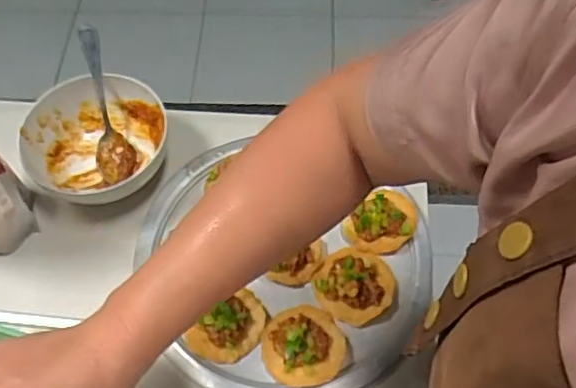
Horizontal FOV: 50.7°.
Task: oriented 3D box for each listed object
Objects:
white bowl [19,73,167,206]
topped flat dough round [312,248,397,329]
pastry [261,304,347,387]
[{"bbox_3d":[-0.215,-0.054,0.686,0.148,0.065,0.149,-1,59,1],"label":"white bowl"},{"bbox_3d":[0.067,0.090,0.622,0.080,0.025,0.082,-1,59,1],"label":"topped flat dough round"},{"bbox_3d":[0.016,0.144,0.590,0.080,0.028,0.077,-1,59,1],"label":"pastry"}]

